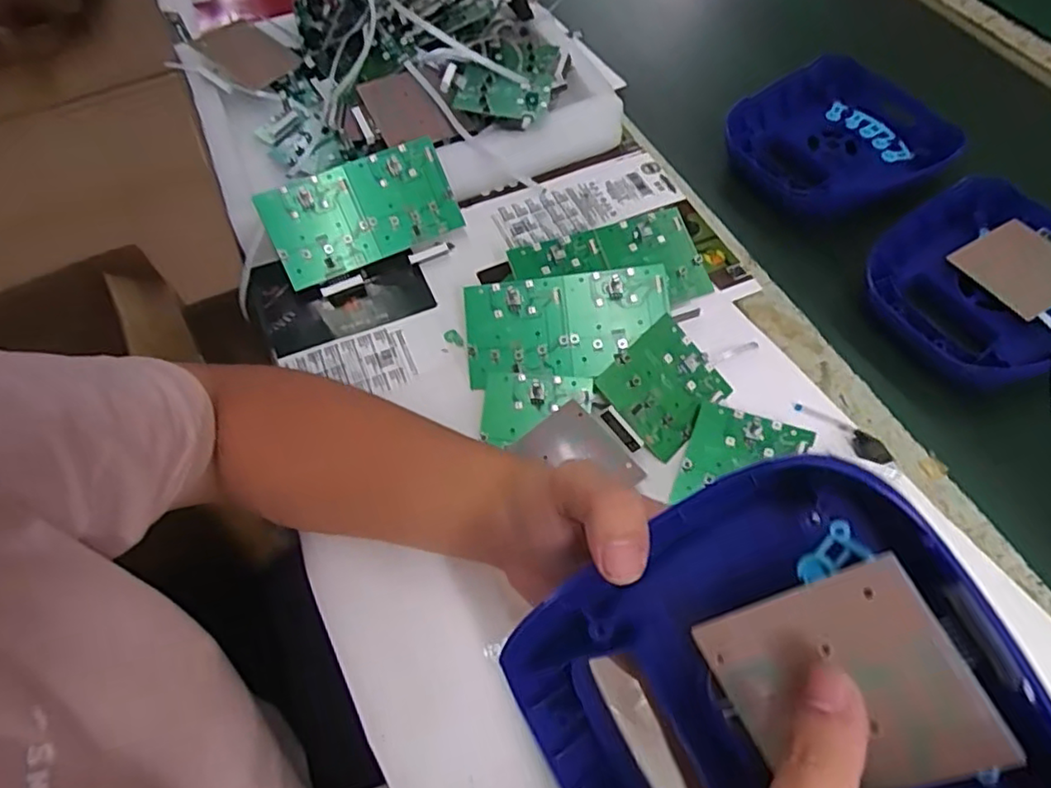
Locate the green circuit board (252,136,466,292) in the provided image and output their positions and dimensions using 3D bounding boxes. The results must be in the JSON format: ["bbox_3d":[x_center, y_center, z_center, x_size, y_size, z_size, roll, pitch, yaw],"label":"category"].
[{"bbox_3d":[-0.134,-0.149,0.522,0.149,0.013,0.079,-25,100,-11],"label":"green circuit board"}]

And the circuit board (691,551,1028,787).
[{"bbox_3d":[0.113,0.105,0.226,0.079,0.005,0.075,-34,78,24],"label":"circuit board"}]

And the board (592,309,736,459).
[{"bbox_3d":[0.098,-0.006,0.443,0.079,0.011,0.073,-42,91,-19],"label":"board"}]

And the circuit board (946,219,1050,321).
[{"bbox_3d":[0.388,-0.099,0.496,0.074,0.006,0.076,-29,59,-12],"label":"circuit board"}]

